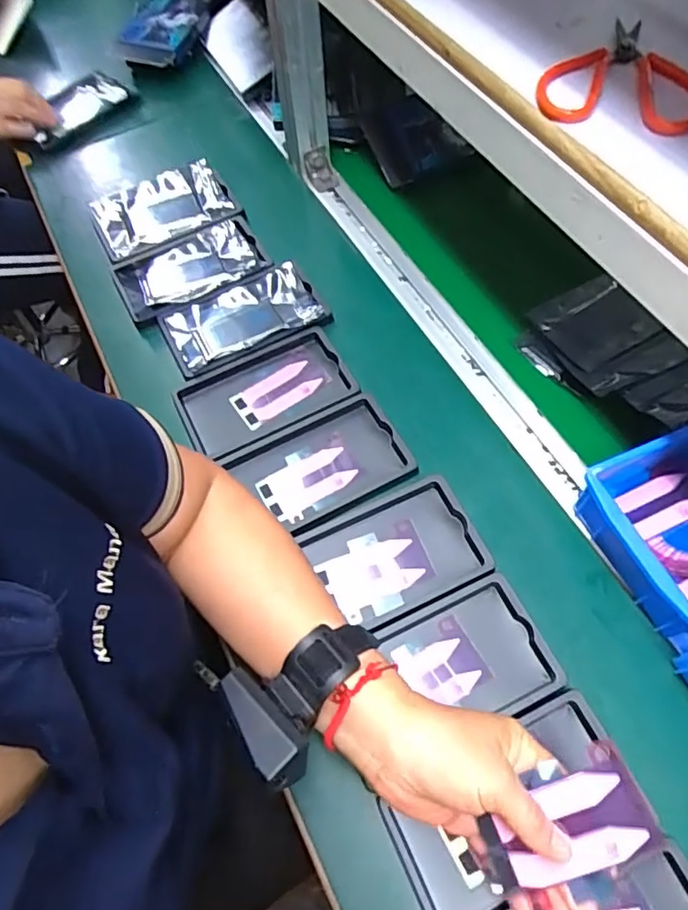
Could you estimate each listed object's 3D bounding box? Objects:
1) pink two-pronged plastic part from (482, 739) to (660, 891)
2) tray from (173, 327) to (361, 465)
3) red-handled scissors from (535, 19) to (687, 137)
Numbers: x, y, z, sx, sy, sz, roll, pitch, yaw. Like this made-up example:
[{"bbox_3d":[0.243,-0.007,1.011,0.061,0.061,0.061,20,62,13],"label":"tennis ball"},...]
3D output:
[{"bbox_3d":[0.117,0.204,0.317,0.095,0.010,0.052,-31,63,14],"label":"pink two-pronged plastic part"},{"bbox_3d":[-0.075,-0.058,0.546,0.156,0.014,0.093,-25,63,-11],"label":"tray"},{"bbox_3d":[0.189,-0.253,0.383,0.103,0.013,0.109,18,64,12],"label":"red-handled scissors"}]

